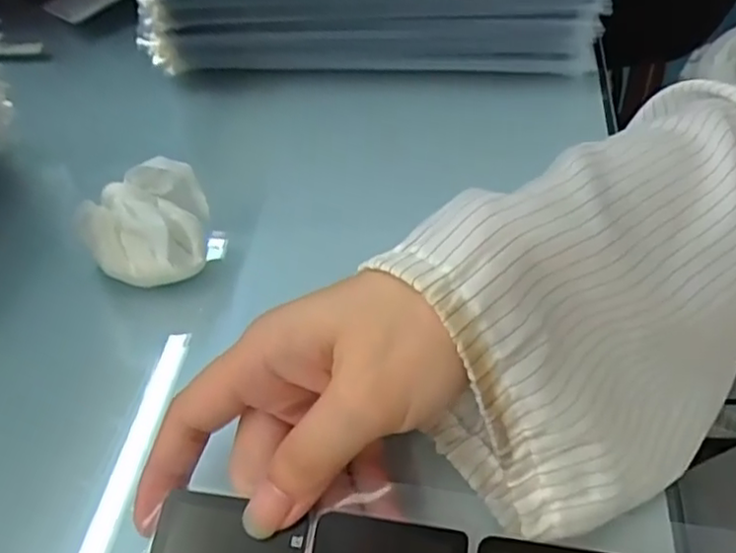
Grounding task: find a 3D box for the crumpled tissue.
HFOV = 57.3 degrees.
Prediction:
[{"bbox_3d":[-0.101,-0.023,0.309,0.057,0.038,0.041,-21,50,-16],"label":"crumpled tissue"}]

